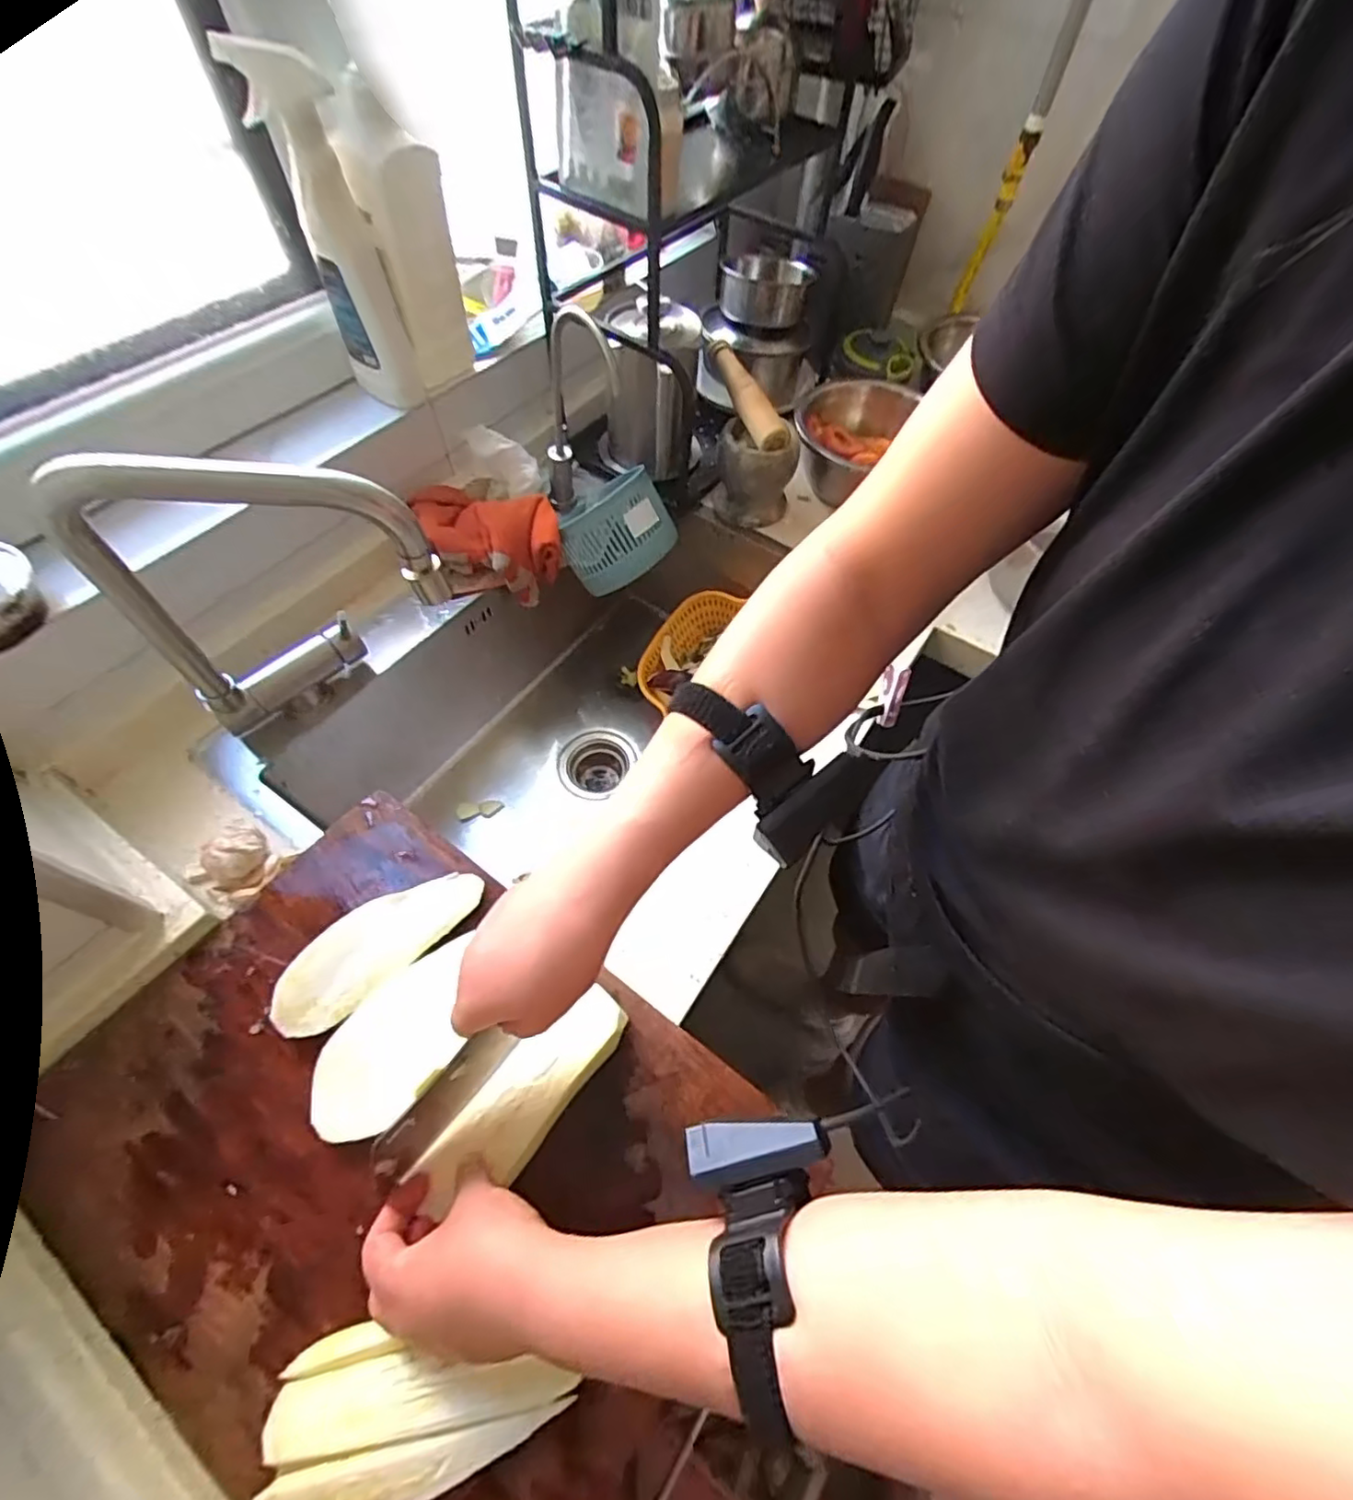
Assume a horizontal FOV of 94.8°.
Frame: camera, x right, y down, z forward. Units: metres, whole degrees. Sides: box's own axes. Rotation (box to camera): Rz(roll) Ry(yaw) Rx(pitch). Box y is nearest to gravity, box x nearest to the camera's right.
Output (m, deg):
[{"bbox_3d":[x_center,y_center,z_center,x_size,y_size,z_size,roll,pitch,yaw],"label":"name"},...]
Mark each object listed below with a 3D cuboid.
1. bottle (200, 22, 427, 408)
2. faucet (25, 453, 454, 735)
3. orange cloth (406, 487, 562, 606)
[{"bbox_3d":[-0.304,-0.448,0.566,0.072,0.266,0.067,-18,61,-13],"label":"bottle"},{"bbox_3d":[-0.305,-0.111,0.508,0.213,0.325,0.068,-10,78,-20],"label":"faucet"},{"bbox_3d":[-0.222,-0.251,0.760,0.145,0.112,0.116,-26,63,-18],"label":"orange cloth"}]

